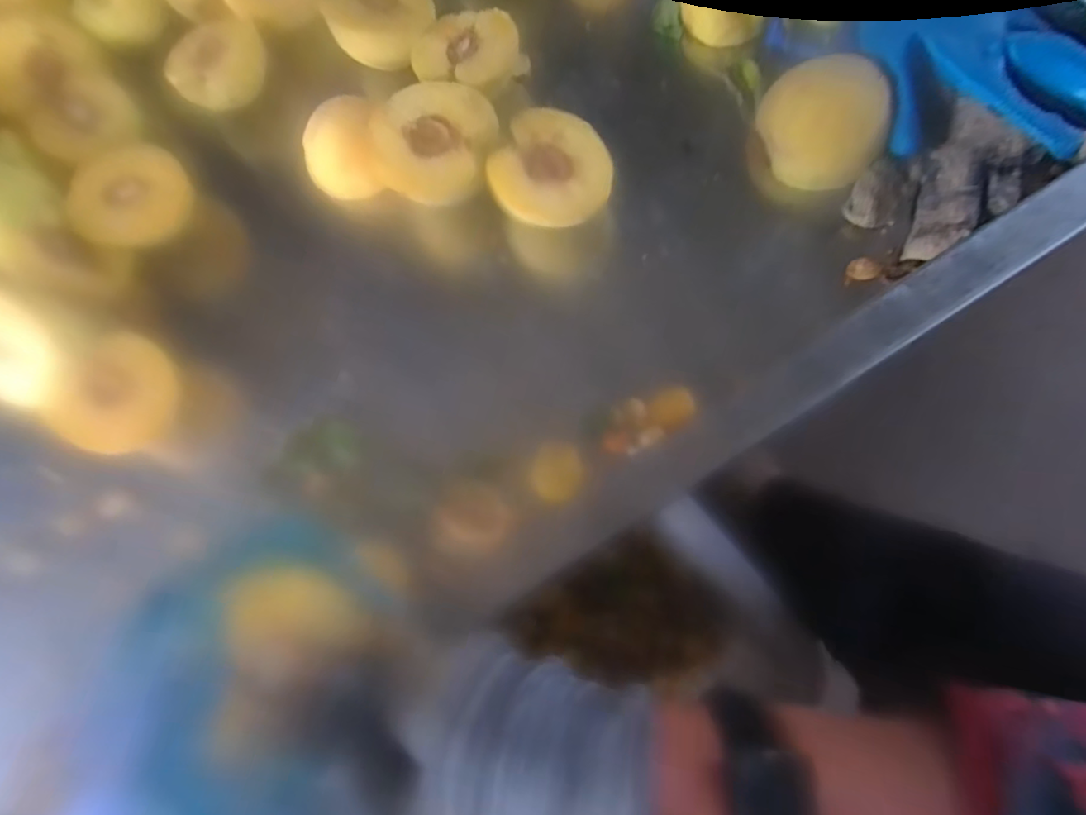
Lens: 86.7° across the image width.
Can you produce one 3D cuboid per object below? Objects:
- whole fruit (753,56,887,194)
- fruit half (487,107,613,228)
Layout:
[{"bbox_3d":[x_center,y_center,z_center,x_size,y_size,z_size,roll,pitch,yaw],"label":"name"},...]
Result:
[{"bbox_3d":[0.158,-0.159,0.328,0.056,0.051,0.063,-24,75,0],"label":"whole fruit"},{"bbox_3d":[0.003,-0.135,0.338,0.065,0.031,0.067,-1,77,6],"label":"fruit half"}]

